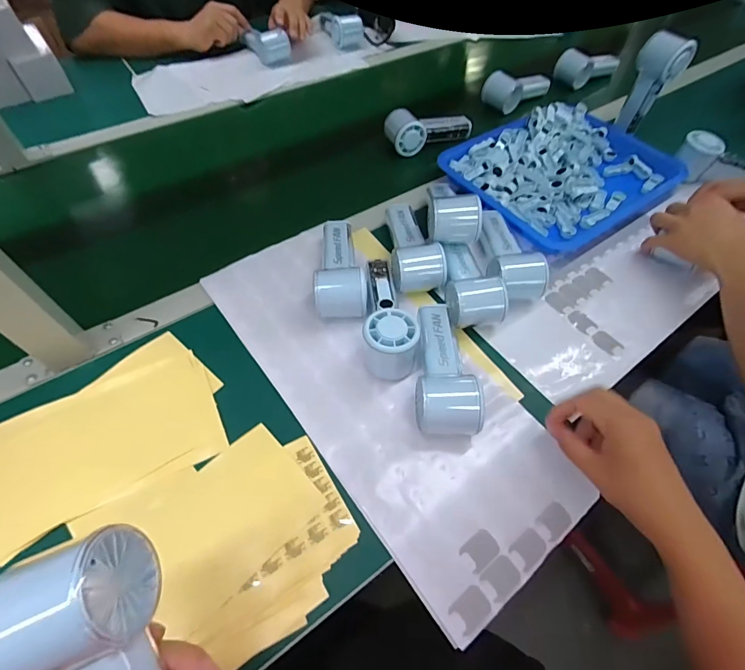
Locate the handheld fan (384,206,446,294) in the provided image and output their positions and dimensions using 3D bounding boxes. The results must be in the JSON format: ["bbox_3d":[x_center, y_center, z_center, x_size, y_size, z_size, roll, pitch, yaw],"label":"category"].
[{"bbox_3d":[0.052,-0.124,0.515,0.066,0.048,0.157,-3,56,-3],"label":"handheld fan"}]

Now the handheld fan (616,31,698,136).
[{"bbox_3d":[0.462,-0.419,0.654,0.045,0.134,0.058,-3,58,-3],"label":"handheld fan"}]

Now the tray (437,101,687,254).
[{"bbox_3d":[0.326,-0.282,0.640,0.386,0.037,0.255,-29,61,-19],"label":"tray"}]

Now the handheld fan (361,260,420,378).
[{"bbox_3d":[0.020,-0.027,0.446,0.055,0.059,0.145,2,56,0],"label":"handheld fan"}]

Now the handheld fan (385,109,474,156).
[{"bbox_3d":[0.096,-0.367,0.688,0.160,0.049,0.066,-24,60,-16],"label":"handheld fan"}]

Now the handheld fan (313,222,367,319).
[{"bbox_3d":[-0.038,-0.088,0.484,0.057,0.053,0.154,-1,56,-2],"label":"handheld fan"}]

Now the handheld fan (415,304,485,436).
[{"bbox_3d":[0.075,0.030,0.414,0.056,0.058,0.154,2,56,0],"label":"handheld fan"}]

